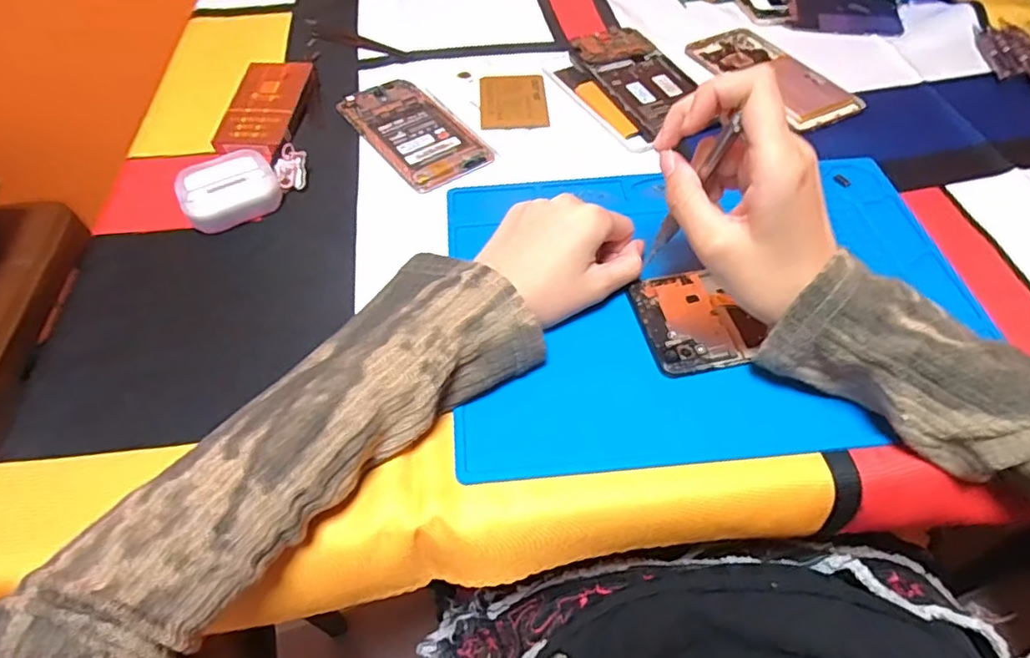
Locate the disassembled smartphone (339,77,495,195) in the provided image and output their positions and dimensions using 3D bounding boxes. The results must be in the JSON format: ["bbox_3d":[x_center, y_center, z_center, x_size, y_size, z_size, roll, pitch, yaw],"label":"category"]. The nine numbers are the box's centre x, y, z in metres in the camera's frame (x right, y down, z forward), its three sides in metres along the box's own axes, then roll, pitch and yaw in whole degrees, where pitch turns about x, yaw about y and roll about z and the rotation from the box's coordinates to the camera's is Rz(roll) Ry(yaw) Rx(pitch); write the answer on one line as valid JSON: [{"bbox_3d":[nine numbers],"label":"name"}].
[{"bbox_3d":[-0.083,-0.160,0.474,0.069,0.008,0.138,-30,58,-20],"label":"disassembled smartphone"}]

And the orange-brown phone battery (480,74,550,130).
[{"bbox_3d":[-0.001,-0.188,0.487,0.055,0.005,0.071,-3,56,-1],"label":"orange-brown phone battery"}]

